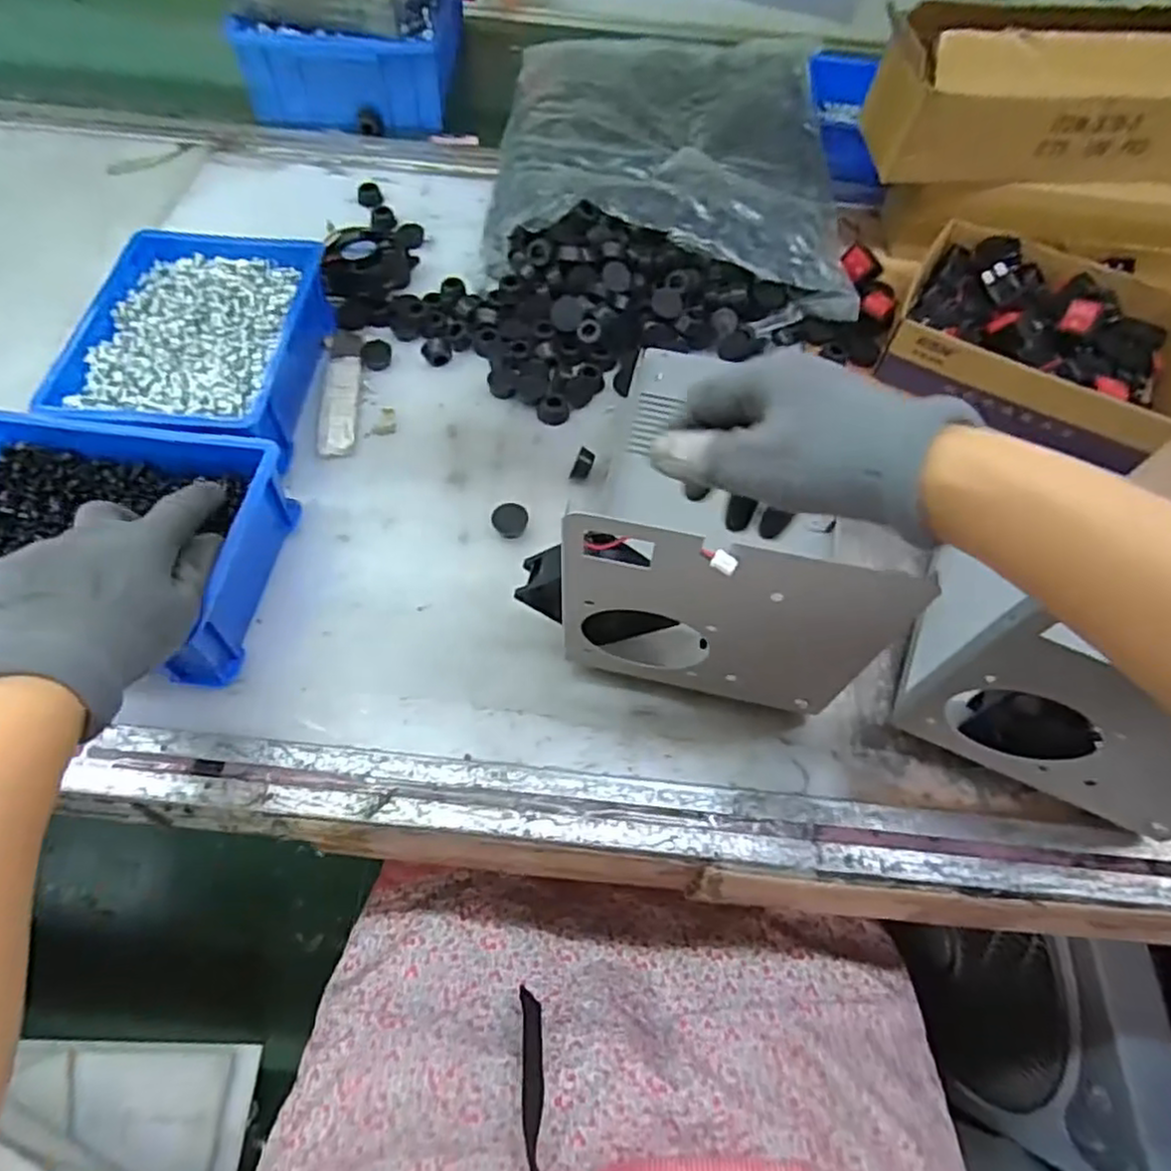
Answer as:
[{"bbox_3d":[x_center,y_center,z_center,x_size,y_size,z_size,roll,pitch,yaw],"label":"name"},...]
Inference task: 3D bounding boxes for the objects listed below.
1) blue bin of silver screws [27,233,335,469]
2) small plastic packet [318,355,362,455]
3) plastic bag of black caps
[{"bbox_3d":[-0.277,-0.177,0.524,0.159,0.058,0.200,7,60,2],"label":"blue bin of silver screws"},{"bbox_3d":[-0.187,-0.141,0.541,0.025,0.006,0.102,-3,60,-4],"label":"small plastic packet"},{"bbox_3d":[0.067,-0.378,0.646,0.304,0.087,0.454,0,60,-2],"label":"plastic bag of black caps"}]

